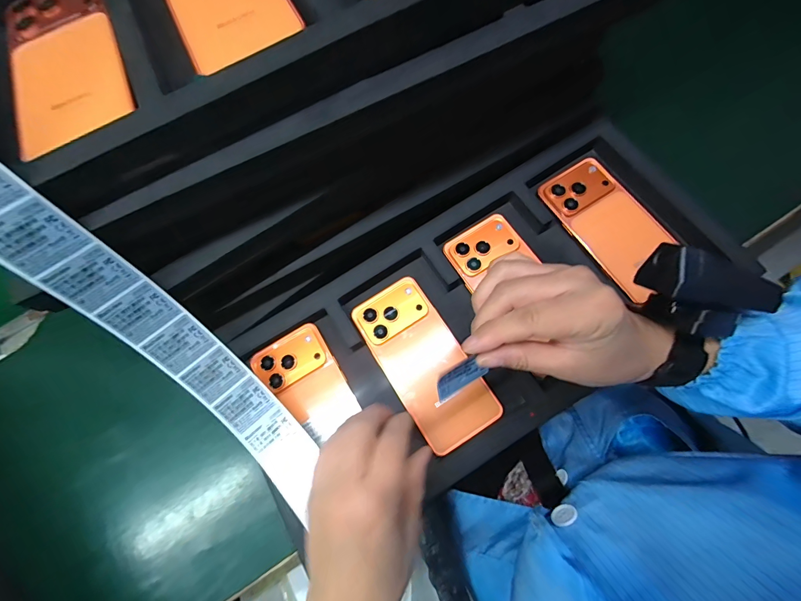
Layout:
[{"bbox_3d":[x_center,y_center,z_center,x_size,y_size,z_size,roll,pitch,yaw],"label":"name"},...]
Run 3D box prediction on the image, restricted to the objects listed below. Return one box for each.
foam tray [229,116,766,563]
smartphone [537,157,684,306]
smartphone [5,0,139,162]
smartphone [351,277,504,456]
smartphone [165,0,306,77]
[{"bbox_3d":[0.071,0.009,0.335,0.475,0.043,0.221,-31,72,-3],"label":"foam tray"},{"bbox_3d":[0.221,-0.082,0.356,0.082,0.013,0.150,-32,72,-4],"label":"smartphone"},{"bbox_3d":[-0.226,-0.161,0.230,0.076,0.010,0.151,-28,72,-2],"label":"smartphone"},{"bbox_3d":[0.022,0.057,0.331,0.074,0.006,0.161,-33,72,-4],"label":"smartphone"},{"bbox_3d":[-0.124,-0.216,0.235,0.074,0.008,0.148,-28,72,-2],"label":"smartphone"}]

